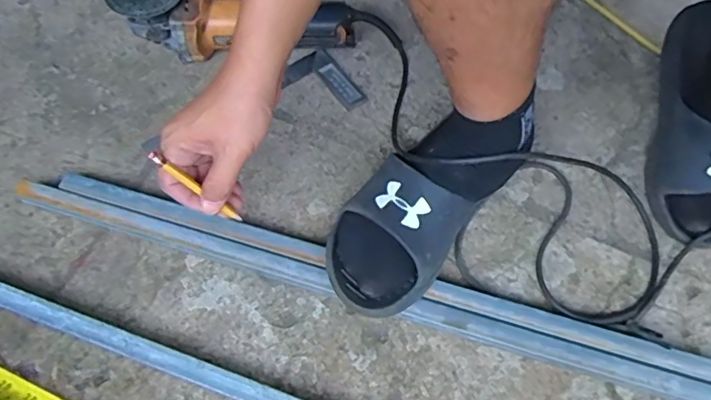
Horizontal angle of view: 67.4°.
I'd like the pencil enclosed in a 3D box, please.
[{"bbox_3d":[-0.133,-0.010,0.453,0.008,0.097,0.007,-8,50,46],"label":"pencil"}]

